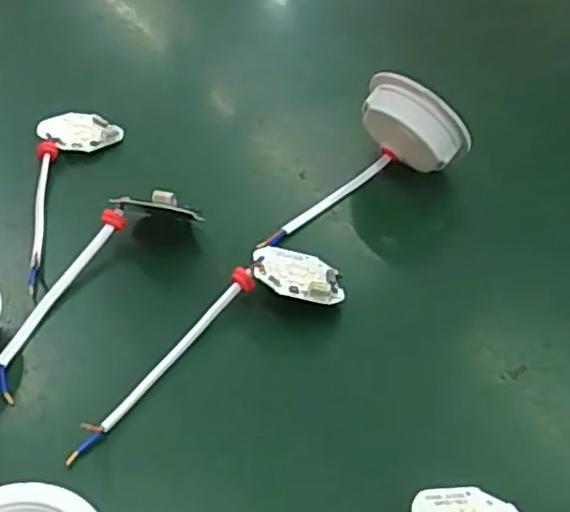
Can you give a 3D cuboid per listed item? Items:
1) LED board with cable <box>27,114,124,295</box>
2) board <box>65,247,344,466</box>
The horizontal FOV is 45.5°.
[{"bbox_3d":[-0.127,-0.044,0.414,0.052,0.014,0.160,-5,45,-10],"label":"LED board with cable"},{"bbox_3d":[-0.038,0.034,0.333,0.161,0.023,0.048,-25,52,-28],"label":"board"}]

